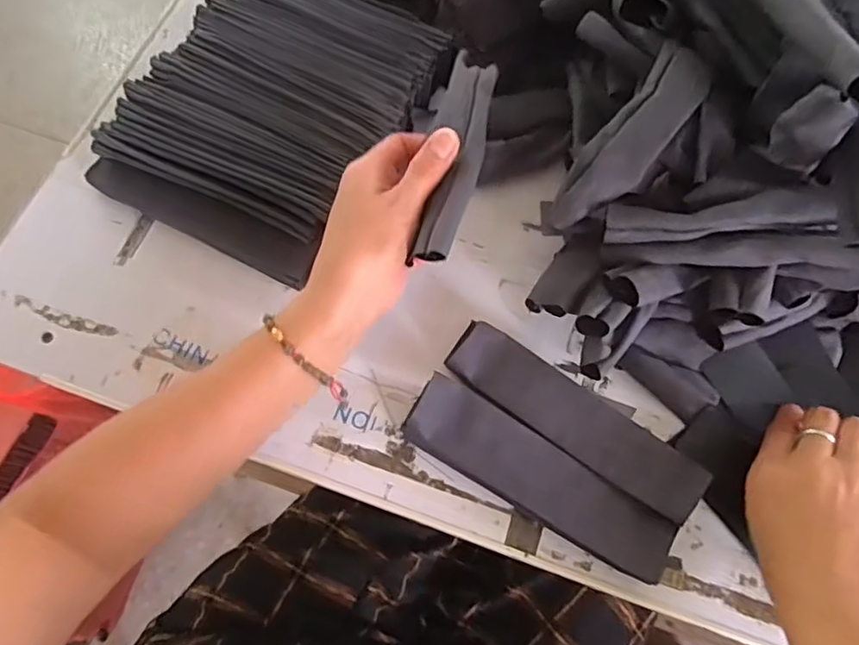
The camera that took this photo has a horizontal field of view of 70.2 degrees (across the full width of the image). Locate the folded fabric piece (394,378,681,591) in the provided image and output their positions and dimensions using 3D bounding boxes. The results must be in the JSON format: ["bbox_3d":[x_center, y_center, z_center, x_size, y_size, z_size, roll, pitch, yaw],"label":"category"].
[{"bbox_3d":[0.072,0.104,0.409,0.186,0.026,0.047,30,71,9],"label":"folded fabric piece"}]

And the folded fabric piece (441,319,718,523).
[{"bbox_3d":[0.098,0.066,0.423,0.185,0.028,0.044,35,72,10],"label":"folded fabric piece"}]

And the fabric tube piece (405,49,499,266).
[{"bbox_3d":[0.018,-0.113,0.394,0.034,0.016,0.172,11,64,2],"label":"fabric tube piece"}]

